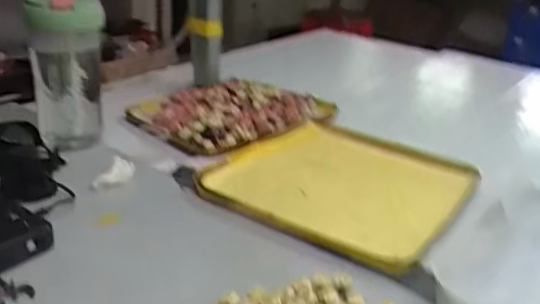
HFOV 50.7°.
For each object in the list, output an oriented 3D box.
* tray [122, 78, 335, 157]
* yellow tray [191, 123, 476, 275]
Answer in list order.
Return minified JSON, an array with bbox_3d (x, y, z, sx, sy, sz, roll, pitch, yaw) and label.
[{"bbox_3d":[-0.056,-0.060,0.786,0.249,0.031,0.213,-17,31,-37],"label":"tray"},{"bbox_3d":[0.079,0.035,0.622,0.236,0.028,0.247,16,28,27],"label":"yellow tray"}]

